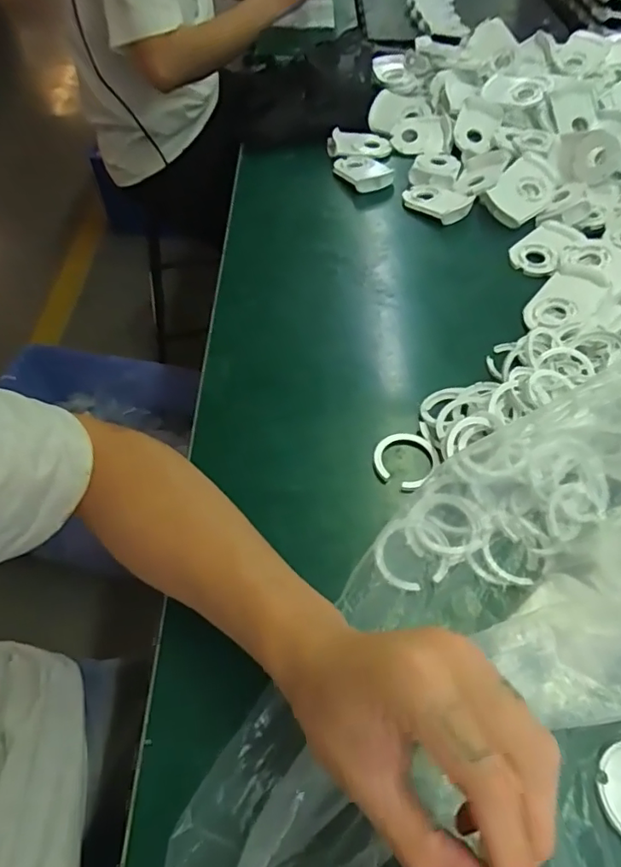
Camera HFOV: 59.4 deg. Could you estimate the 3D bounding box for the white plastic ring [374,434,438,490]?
[{"bbox_3d":[0.077,0.019,0.432,0.049,0.004,0.051,1,53,-1],"label":"white plastic ring"}]

